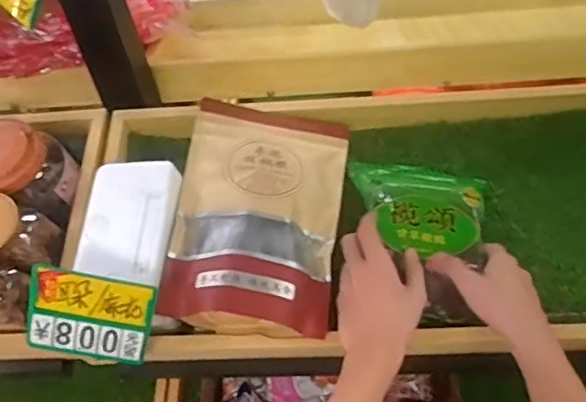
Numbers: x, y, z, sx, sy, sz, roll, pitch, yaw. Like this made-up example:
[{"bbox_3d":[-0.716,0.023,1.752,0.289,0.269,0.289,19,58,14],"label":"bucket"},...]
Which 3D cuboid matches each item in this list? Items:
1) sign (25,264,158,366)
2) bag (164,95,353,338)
[{"bbox_3d":[-0.200,0.115,0.551,0.116,0.102,0.011,14,23,-10],"label":"sign"},{"bbox_3d":[-0.035,0.010,0.660,0.182,0.075,0.285,2,49,8],"label":"bag"}]

